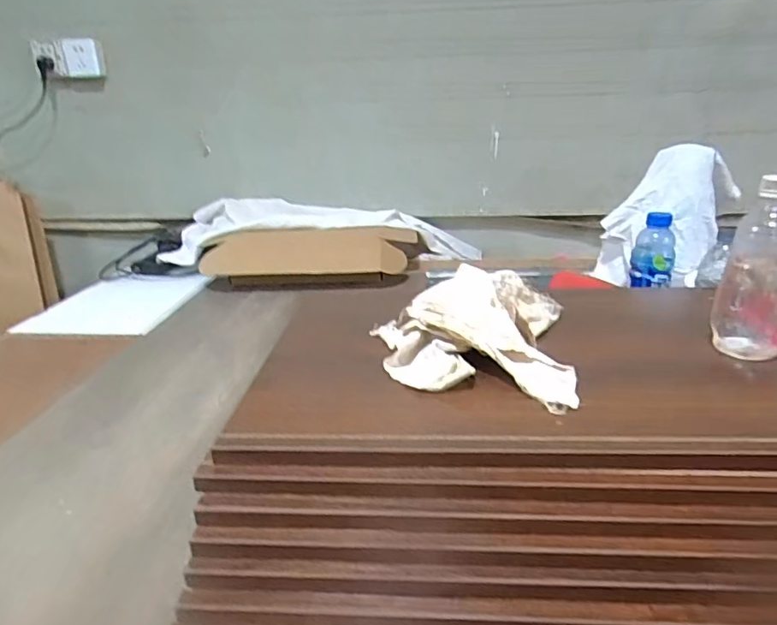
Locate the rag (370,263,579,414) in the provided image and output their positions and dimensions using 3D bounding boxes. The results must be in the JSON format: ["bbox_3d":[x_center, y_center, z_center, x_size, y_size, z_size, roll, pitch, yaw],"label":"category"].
[{"bbox_3d":[0.099,0.004,0.552,0.183,0.056,0.249,4,21,15],"label":"rag"}]

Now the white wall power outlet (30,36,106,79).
[{"bbox_3d":[-0.907,-0.726,1.478,0.179,0.097,0.028,-7,21,-15],"label":"white wall power outlet"}]

